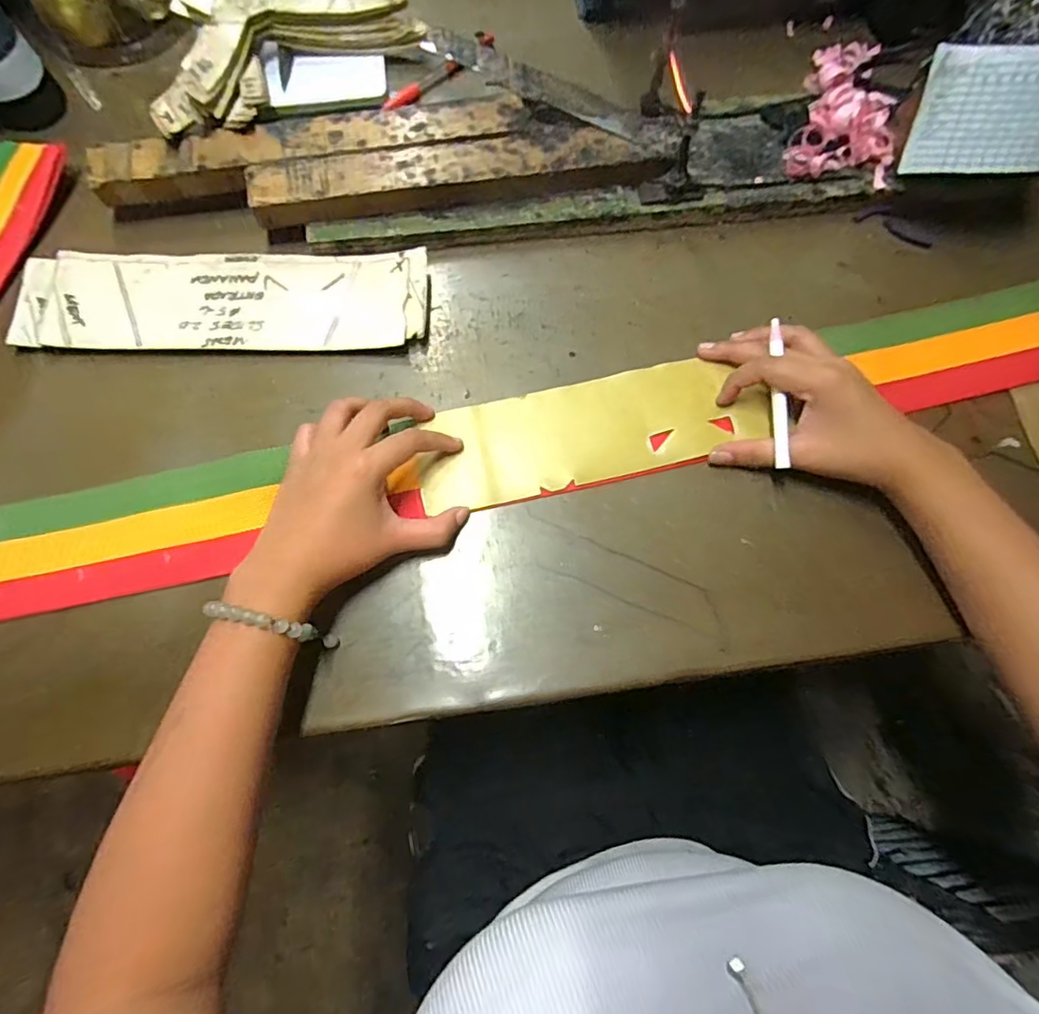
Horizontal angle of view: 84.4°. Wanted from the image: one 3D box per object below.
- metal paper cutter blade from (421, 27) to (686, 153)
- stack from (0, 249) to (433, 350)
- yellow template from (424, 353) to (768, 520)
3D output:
[{"bbox_3d":[0.023,-0.317,0.437,0.212,0.006,0.030,25,80,4],"label":"metal paper cutter blade"},{"bbox_3d":[-0.216,-0.152,0.427,0.292,0.013,0.081,0,73,0],"label":"stack"},{"bbox_3d":[0.048,-0.054,0.406,0.239,0.005,0.073,-13,78,-4],"label":"yellow template"}]

